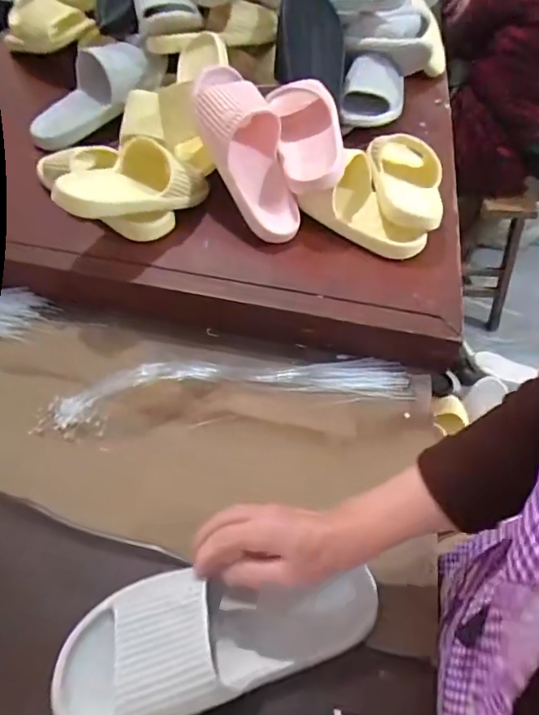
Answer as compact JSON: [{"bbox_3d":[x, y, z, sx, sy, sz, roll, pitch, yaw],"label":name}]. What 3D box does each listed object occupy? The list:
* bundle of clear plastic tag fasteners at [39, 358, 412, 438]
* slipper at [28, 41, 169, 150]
[{"bbox_3d":[-0.039,0.035,0.579,0.438,0.041,0.070,-7,52,-10],"label":"bundle of clear plastic tag fasteners"},{"bbox_3d":[-0.286,-0.440,0.810,0.248,0.076,0.101,-42,62,-5],"label":"slipper"}]

